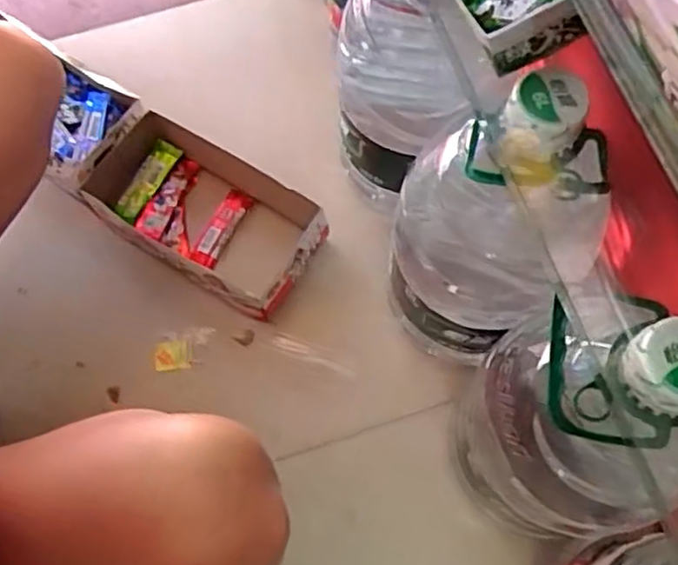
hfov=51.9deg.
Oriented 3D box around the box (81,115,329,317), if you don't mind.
[{"bbox_3d":[-0.148,-0.073,0.767,0.249,0.063,0.128,29,73,12],"label":"box"}]

